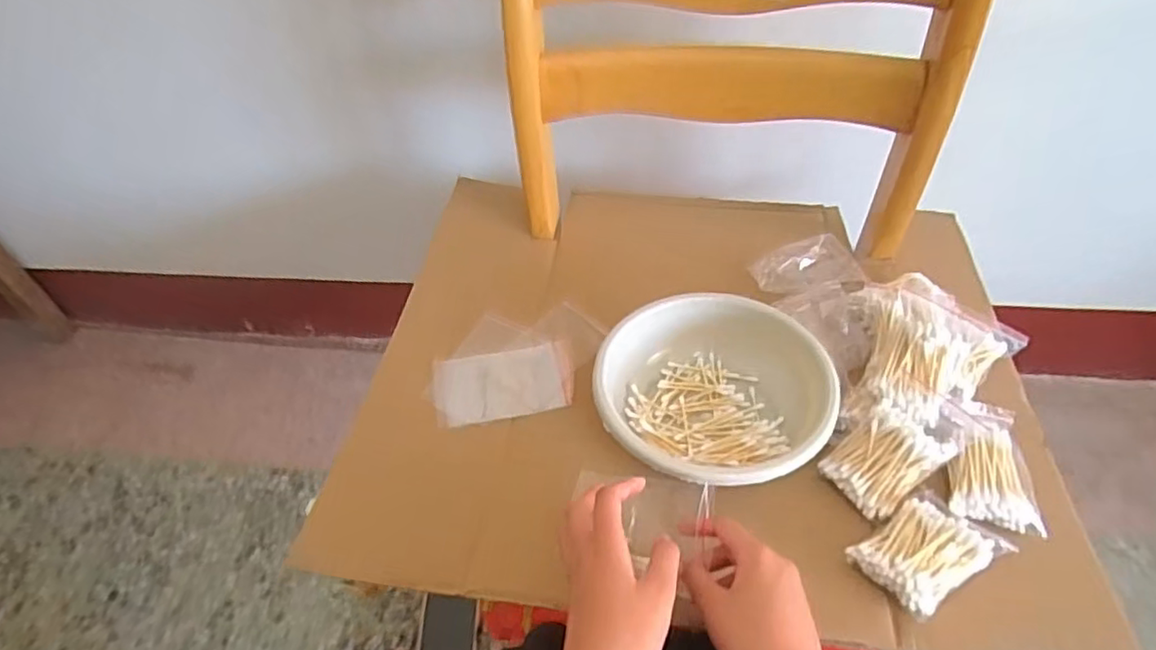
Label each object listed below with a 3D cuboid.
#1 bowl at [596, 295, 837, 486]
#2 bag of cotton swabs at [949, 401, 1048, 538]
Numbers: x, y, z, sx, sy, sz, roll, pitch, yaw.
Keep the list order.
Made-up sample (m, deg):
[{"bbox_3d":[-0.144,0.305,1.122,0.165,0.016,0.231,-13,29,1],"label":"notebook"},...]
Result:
[{"bbox_3d":[0.110,0.063,0.534,0.166,0.088,0.178,-2,47,2],"label":"bowl"},{"bbox_3d":[0.329,0.103,0.504,0.059,0.023,0.115,13,49,15],"label":"bag of cotton swabs"}]

